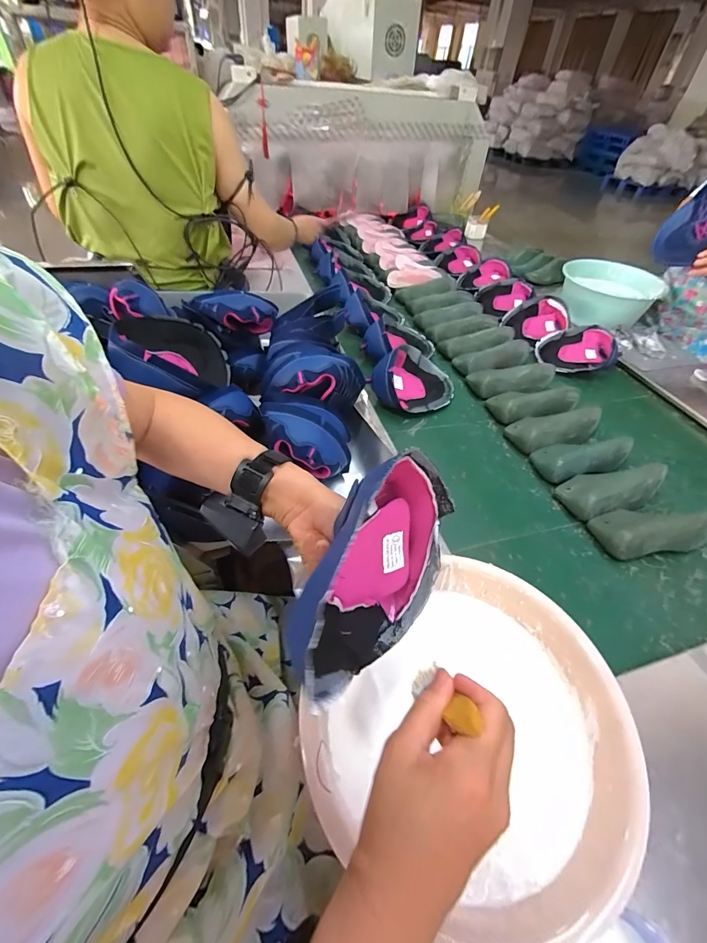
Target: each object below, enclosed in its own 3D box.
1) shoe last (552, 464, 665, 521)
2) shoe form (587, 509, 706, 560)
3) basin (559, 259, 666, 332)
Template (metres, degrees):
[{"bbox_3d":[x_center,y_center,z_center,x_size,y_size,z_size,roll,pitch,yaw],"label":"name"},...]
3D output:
[{"bbox_3d":[0.505,0.026,0.740,0.206,0.061,0.092,-12,50,-16],"label":"shoe last"},{"bbox_3d":[0.537,0.092,0.673,0.206,0.063,0.094,-5,48,-10],"label":"shoe form"},{"bbox_3d":[0.846,-0.582,1.257,0.302,0.113,0.275,20,49,13],"label":"basin"}]

